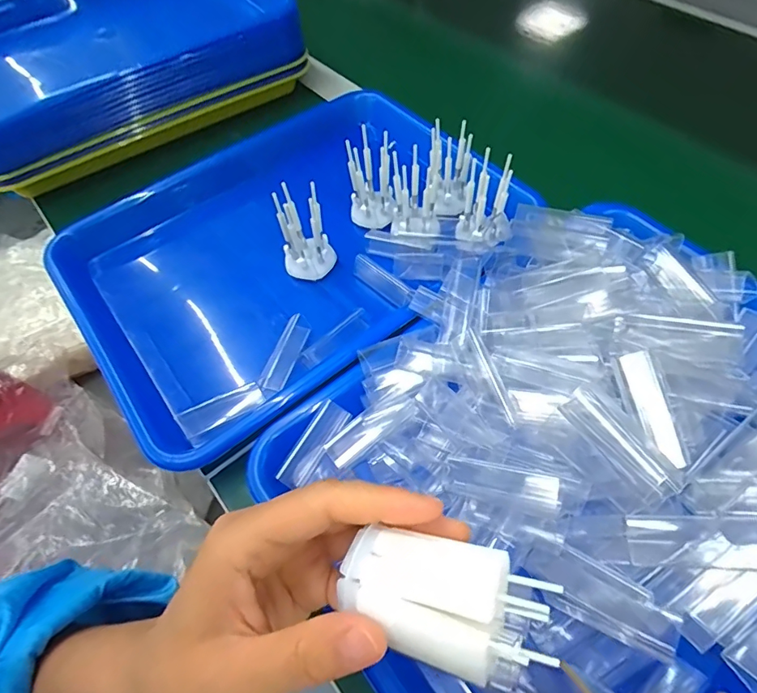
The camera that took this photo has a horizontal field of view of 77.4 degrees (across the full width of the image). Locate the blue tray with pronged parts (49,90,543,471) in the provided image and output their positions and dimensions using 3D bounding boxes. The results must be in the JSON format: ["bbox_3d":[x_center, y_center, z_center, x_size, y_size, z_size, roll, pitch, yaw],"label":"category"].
[{"bbox_3d":[-0.062,-0.087,0.368,0.344,0.077,0.237,-38,63,-18],"label":"blue tray with pronged parts"}]

